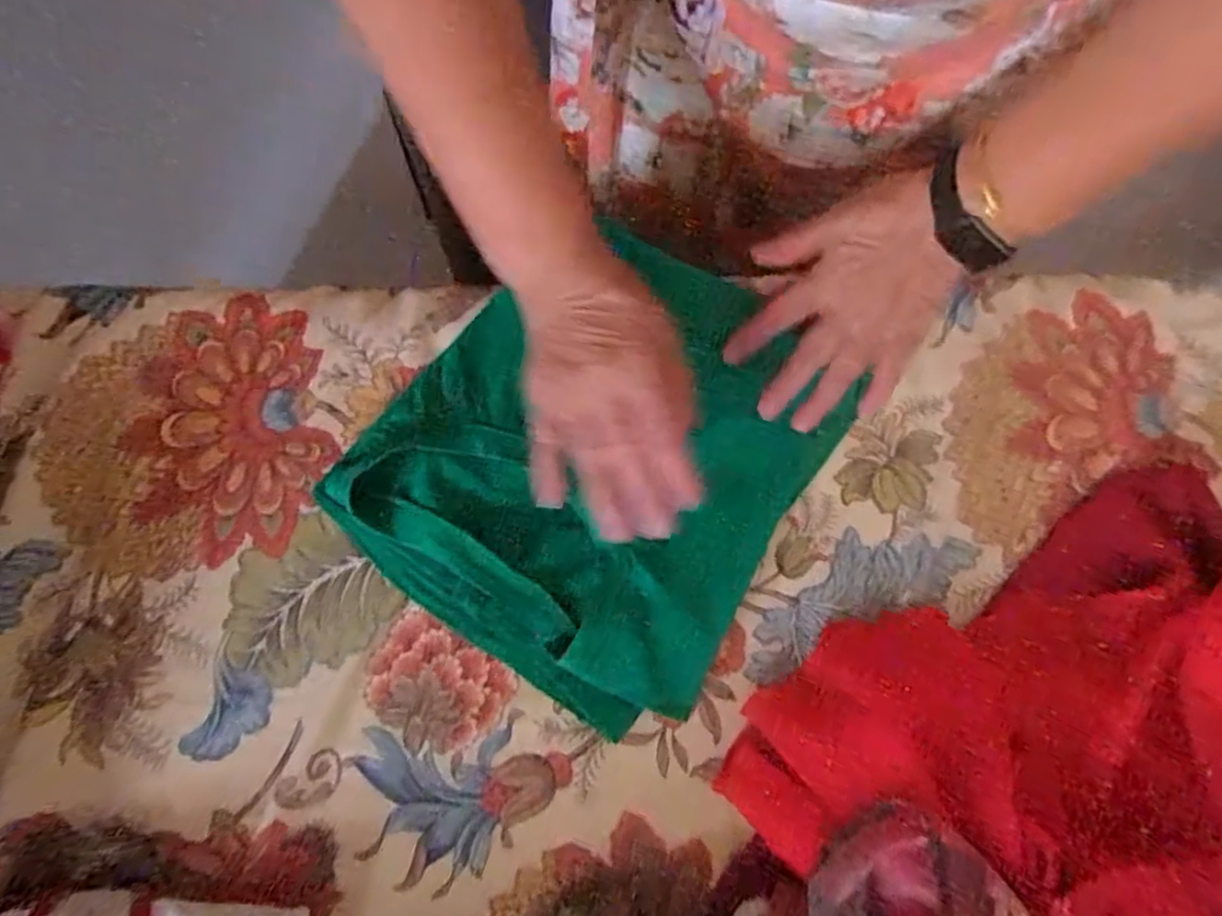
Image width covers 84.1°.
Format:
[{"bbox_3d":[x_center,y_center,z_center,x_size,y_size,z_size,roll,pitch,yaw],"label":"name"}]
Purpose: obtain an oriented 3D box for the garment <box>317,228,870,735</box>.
[{"bbox_3d":[-0.011,-0.008,0.432,0.260,0.028,0.278,33,80,6],"label":"garment"}]

